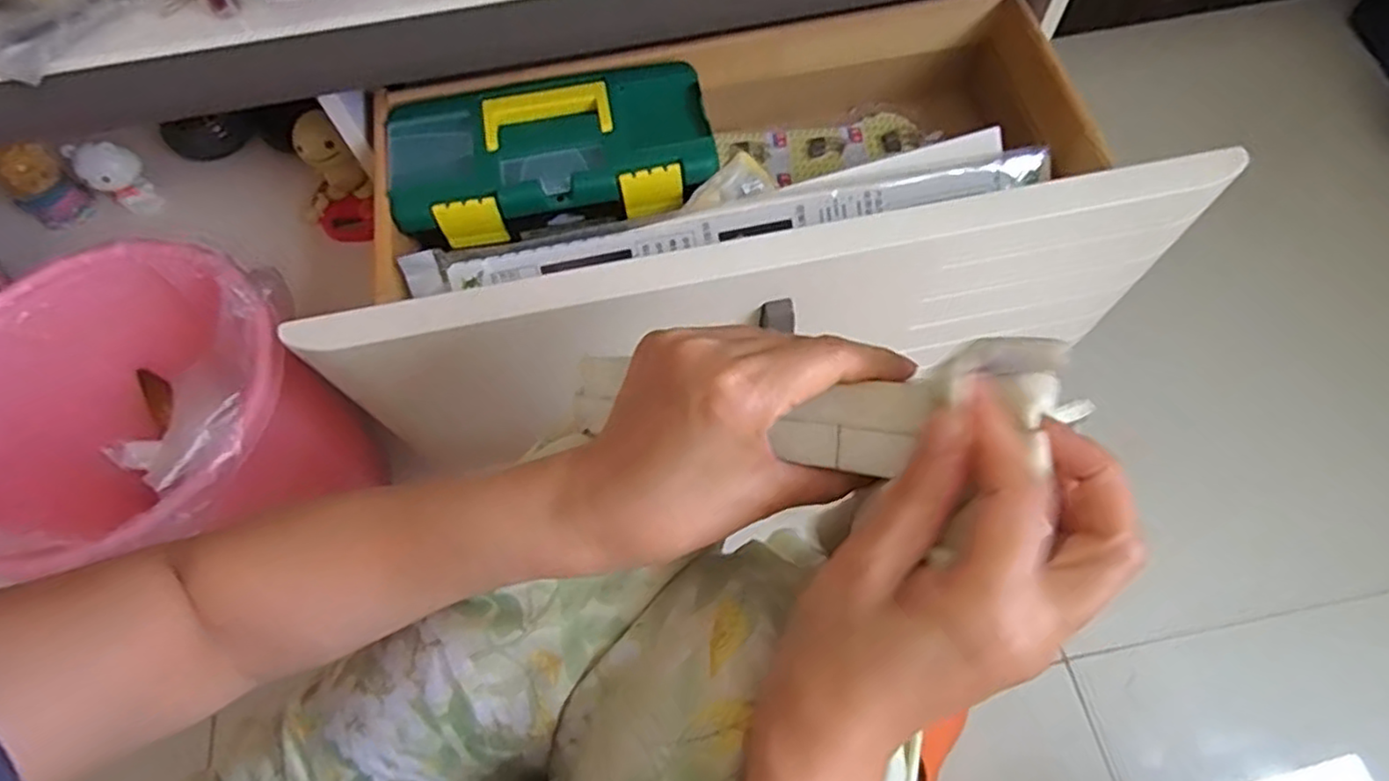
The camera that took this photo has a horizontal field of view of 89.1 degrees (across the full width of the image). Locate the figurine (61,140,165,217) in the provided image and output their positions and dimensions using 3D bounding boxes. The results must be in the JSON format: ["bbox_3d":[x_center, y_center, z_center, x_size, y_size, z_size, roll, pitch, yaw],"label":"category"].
[{"bbox_3d":[-0.604,-0.220,0.735,0.058,0.084,0.041,2,65,3],"label":"figurine"}]

